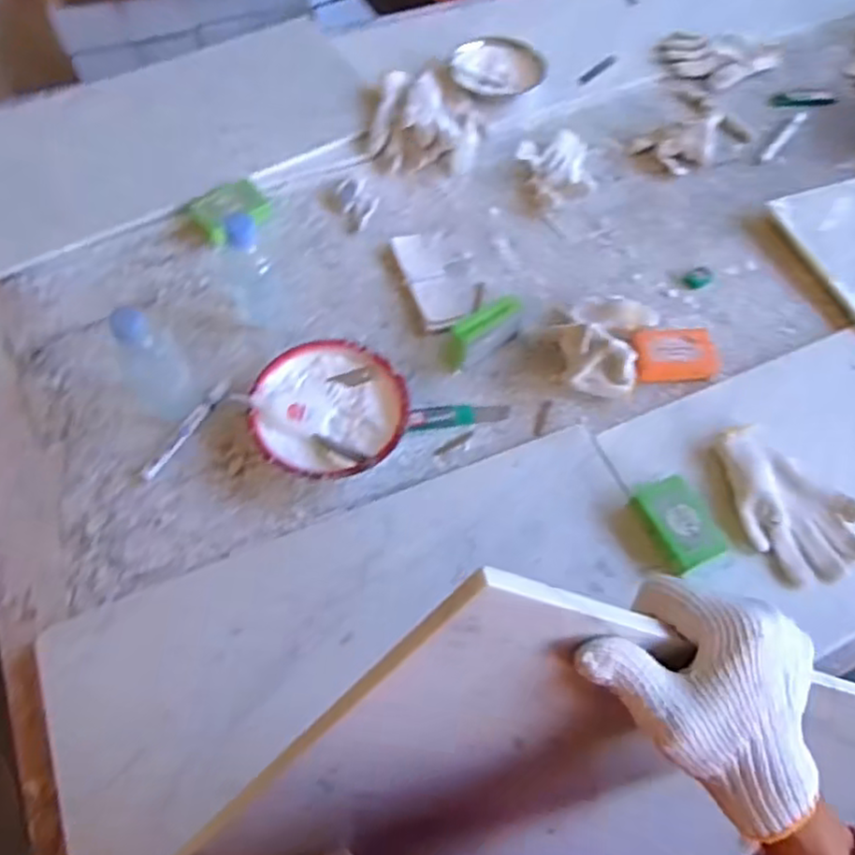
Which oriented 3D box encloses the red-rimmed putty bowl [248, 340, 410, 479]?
[{"bbox_3d":[-0.113,-0.020,0.759,0.164,0.047,0.180,0,62,0],"label":"red-rimmed putty bowl"}]

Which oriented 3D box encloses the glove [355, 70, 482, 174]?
[{"bbox_3d":[-0.008,-0.465,1.013,0.164,0.052,0.177,0,62,0],"label":"glove"}]

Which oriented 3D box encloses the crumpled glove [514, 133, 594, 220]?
[{"bbox_3d":[0.187,-0.382,0.986,0.110,0.052,0.169,6,61,3],"label":"crumpled glove"}]

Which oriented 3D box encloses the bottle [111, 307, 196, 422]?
[{"bbox_3d":[-0.296,-0.069,0.720,0.064,0.146,0.068,-29,65,-16],"label":"bottle"}]

